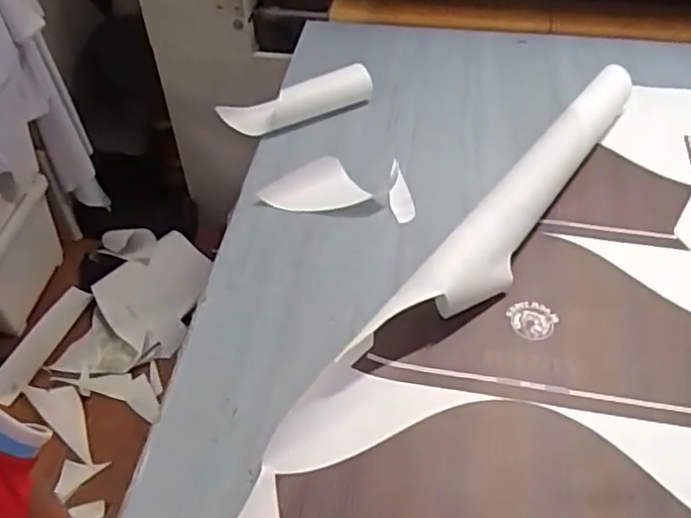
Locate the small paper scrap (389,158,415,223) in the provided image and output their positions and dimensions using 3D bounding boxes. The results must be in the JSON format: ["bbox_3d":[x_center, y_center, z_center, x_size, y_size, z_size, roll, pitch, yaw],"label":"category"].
[{"bbox_3d":[0.091,-0.117,1.086,0.040,0.024,0.135,-4,59,-1],"label":"small paper scrap"}]

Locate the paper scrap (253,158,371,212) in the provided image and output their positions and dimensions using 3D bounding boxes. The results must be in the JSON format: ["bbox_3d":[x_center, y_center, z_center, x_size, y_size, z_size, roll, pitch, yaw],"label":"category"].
[{"bbox_3d":[-0.050,-0.122,1.080,0.175,0.046,0.103,1,46,3],"label":"paper scrap"}]

